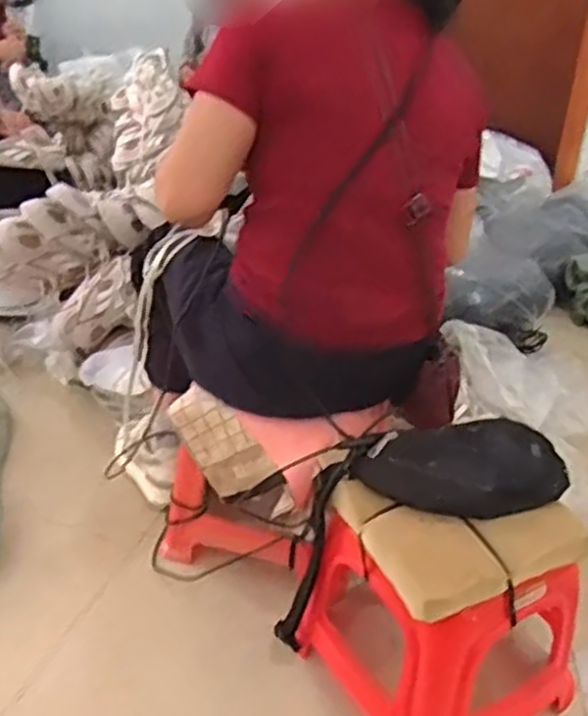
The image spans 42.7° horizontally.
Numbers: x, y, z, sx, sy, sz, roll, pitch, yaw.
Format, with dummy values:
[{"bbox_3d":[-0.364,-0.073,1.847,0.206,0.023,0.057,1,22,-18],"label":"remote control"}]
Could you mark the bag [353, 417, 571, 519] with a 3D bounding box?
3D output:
[{"bbox_3d":[0.213,0.138,0.933,0.268,0.066,0.108,0,28,-9],"label":"bag"}]

